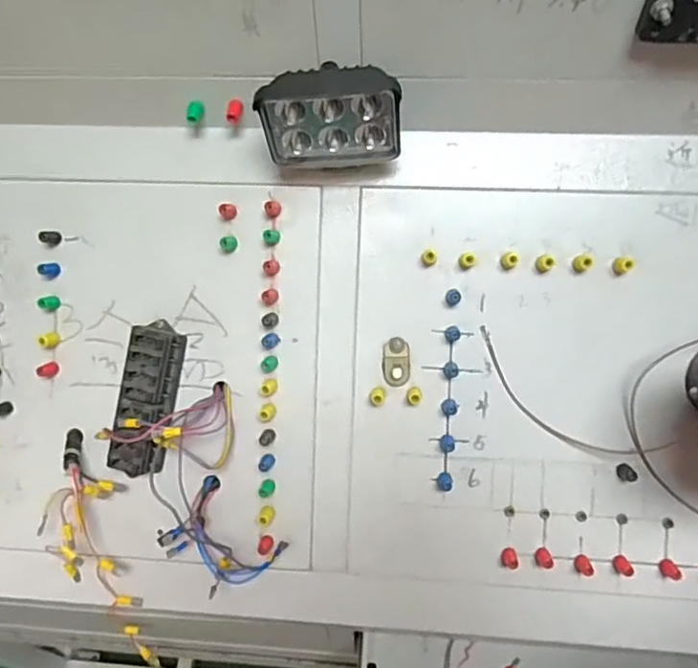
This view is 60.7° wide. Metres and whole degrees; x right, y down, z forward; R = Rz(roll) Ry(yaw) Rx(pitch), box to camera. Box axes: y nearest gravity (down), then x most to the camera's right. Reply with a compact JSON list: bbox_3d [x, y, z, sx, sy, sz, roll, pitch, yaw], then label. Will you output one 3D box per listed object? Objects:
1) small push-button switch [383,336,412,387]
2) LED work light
[{"bbox_3d":[0.043,0.025,0.536,0.025,0.011,0.043,-2,92,5],"label":"small push-button switch"},{"bbox_3d":[-0.015,-0.175,0.485,0.110,0.072,0.045,-2,54,2],"label":"LED work light"}]

